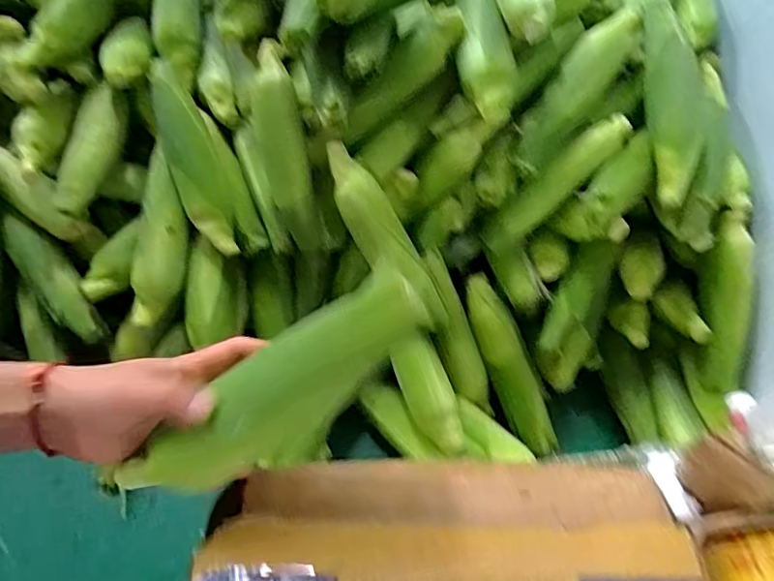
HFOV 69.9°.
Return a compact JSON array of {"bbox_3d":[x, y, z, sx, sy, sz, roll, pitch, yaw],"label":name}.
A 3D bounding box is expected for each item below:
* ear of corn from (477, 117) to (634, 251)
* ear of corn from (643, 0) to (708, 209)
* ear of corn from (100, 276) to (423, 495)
[{"bbox_3d":[0.199,-0.125,0.653,0.210,0.046,0.042,-43,61,10],"label":"ear of corn"},{"bbox_3d":[0.328,-0.223,0.631,0.052,0.049,0.260,3,76,-2],"label":"ear of corn"},{"bbox_3d":[-0.071,0.071,0.342,0.221,0.048,0.059,-37,61,4],"label":"ear of corn"}]

